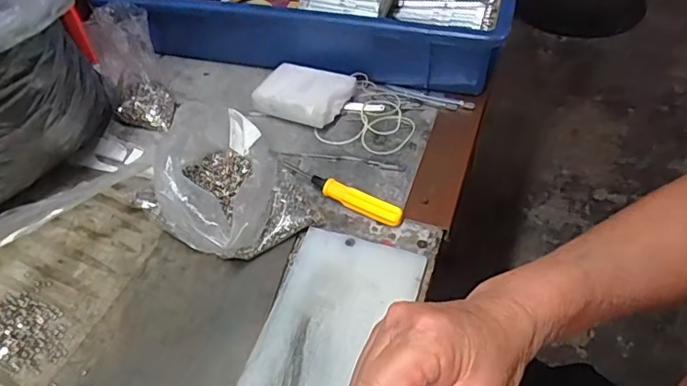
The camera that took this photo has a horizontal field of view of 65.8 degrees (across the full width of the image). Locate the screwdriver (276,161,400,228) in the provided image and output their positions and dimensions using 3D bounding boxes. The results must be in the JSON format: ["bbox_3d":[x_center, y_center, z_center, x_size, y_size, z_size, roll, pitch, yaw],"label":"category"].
[{"bbox_3d":[-0.003,-0.002,0.436,0.112,0.013,0.014,27,55,24],"label":"screwdriver"}]

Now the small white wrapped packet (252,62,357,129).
[{"bbox_3d":[-0.037,-0.093,0.509,0.083,0.031,0.056,18,52,18],"label":"small white wrapped packet"}]

